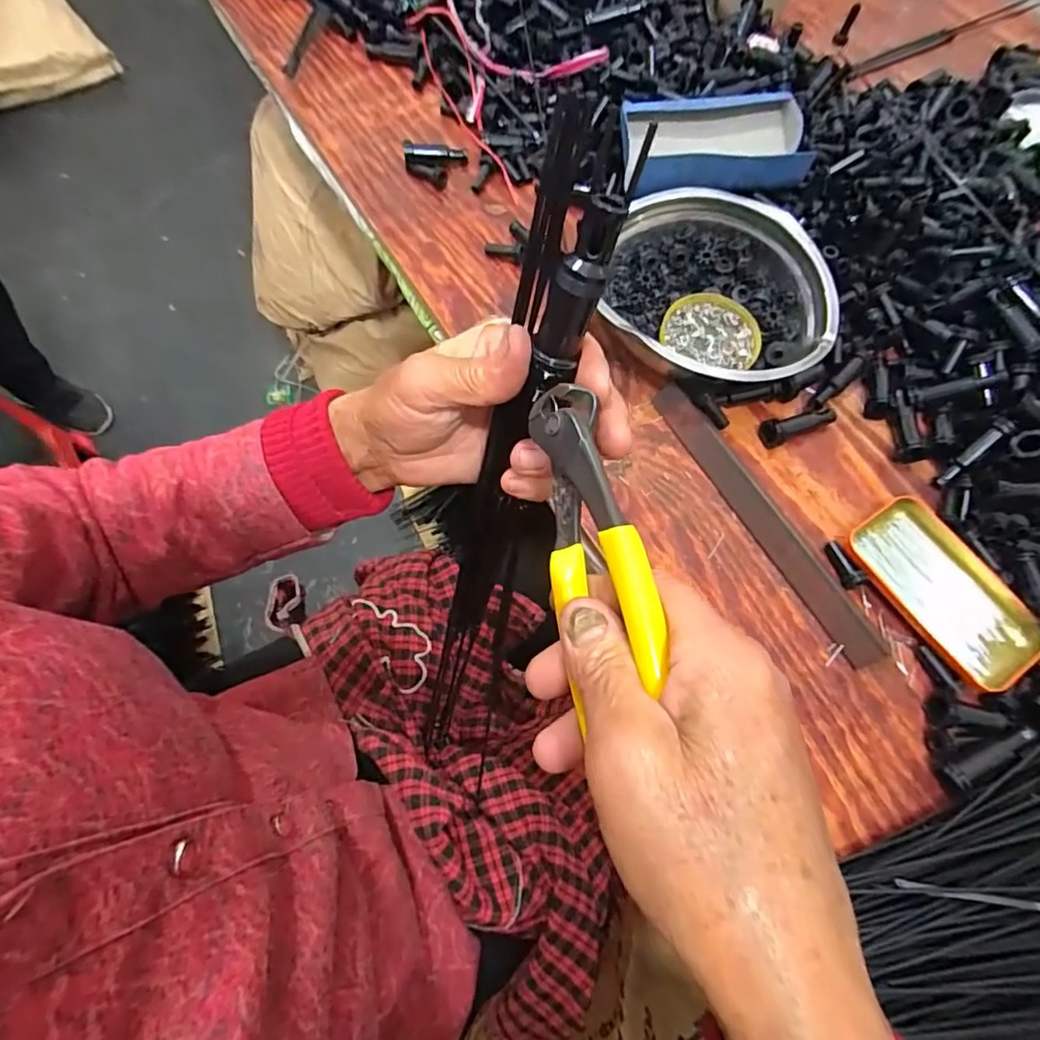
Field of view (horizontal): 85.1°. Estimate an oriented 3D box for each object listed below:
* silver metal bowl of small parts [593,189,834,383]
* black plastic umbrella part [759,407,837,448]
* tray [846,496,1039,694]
[{"bbox_3d":[0.166,-0.192,0.497,0.182,0.066,0.190,1,68,-2],"label":"silver metal bowl of small parts"},{"bbox_3d":[0.239,-0.081,0.481,0.071,0.026,0.019,-18,70,-9],"label":"black plastic umbrella part"},{"bbox_3d":[0.320,0.052,0.430,0.077,0.022,0.141,-31,73,-13],"label":"tray"}]

